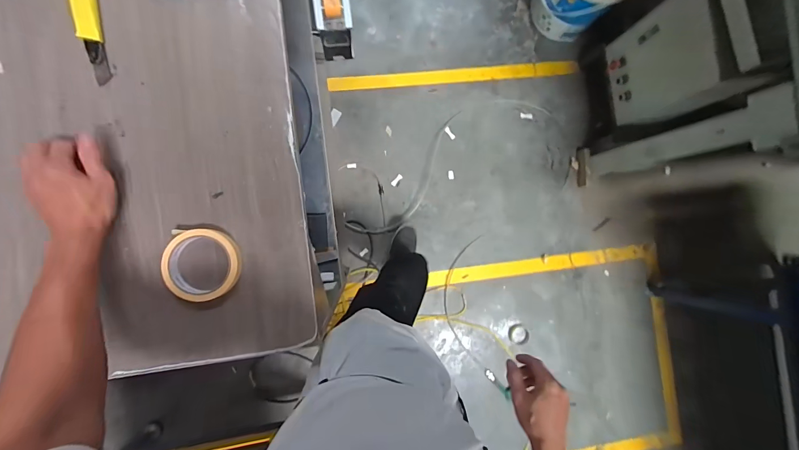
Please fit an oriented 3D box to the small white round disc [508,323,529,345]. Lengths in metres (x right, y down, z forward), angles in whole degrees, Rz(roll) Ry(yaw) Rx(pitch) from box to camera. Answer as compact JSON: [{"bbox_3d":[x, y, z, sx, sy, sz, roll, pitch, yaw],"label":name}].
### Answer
[{"bbox_3d":[0.520,0.476,1.460,0.086,0.011,0.093,0,89,-6],"label":"small white round disc"}]

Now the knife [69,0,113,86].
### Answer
[{"bbox_3d":[-0.431,-0.287,0.465,0.037,0.014,0.172,-17,91,-6],"label":"knife"}]

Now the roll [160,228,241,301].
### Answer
[{"bbox_3d":[-0.274,0.054,0.466,0.094,0.027,0.095,0,89,-6],"label":"roll"}]

